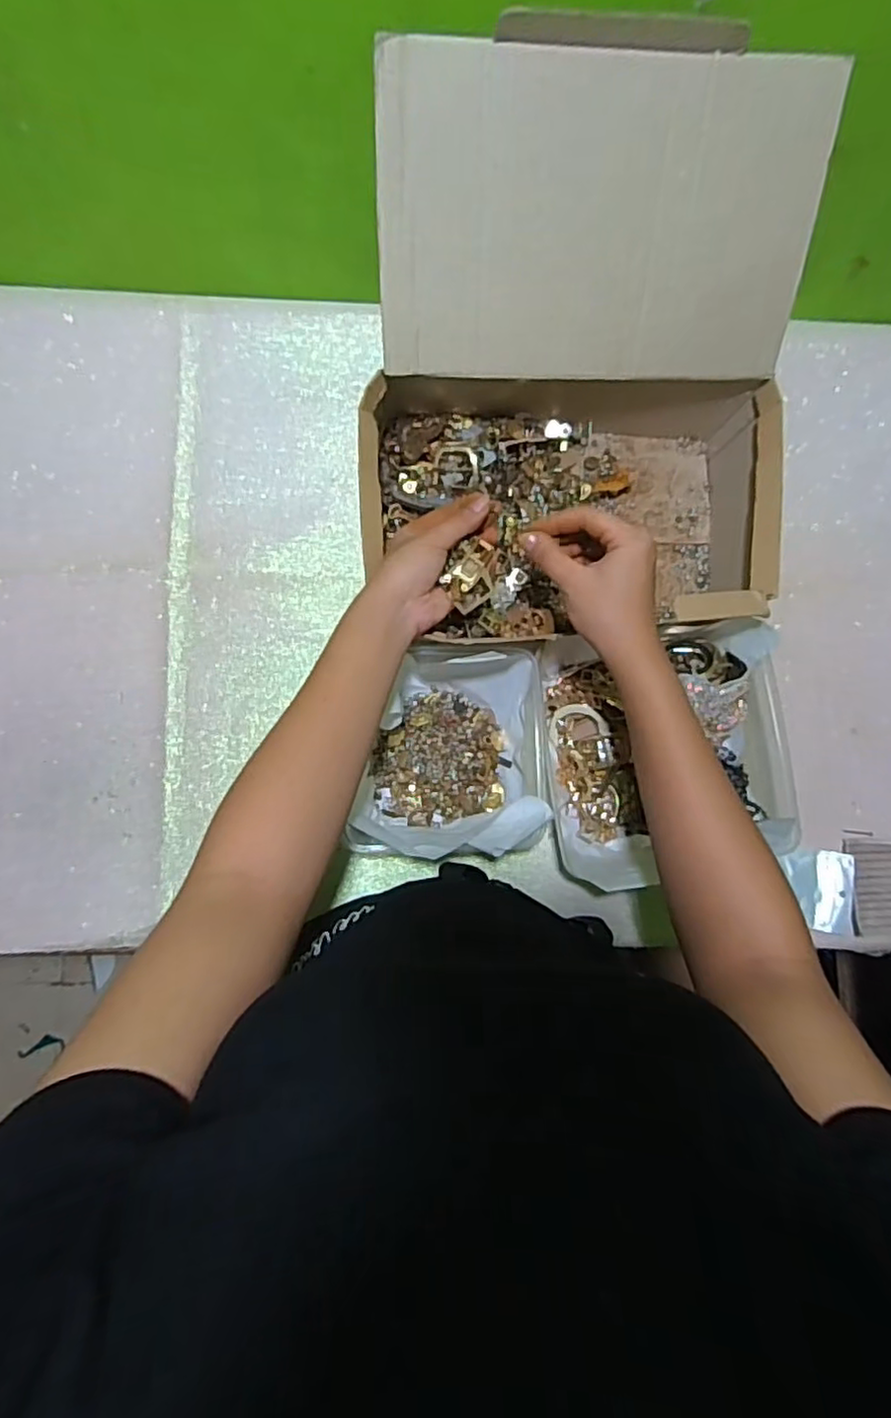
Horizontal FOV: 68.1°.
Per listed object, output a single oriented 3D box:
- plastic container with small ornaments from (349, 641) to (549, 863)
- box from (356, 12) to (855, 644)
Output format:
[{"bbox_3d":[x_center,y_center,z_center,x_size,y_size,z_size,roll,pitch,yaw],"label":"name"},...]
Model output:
[{"bbox_3d":[0.006,0.035,0.530,0.142,0.089,0.156,0,82,-3],"label":"plastic container with small ornaments"},{"bbox_3d":[0.101,-0.238,0.508,0.327,0.228,0.338,0,82,-3],"label":"box"}]

